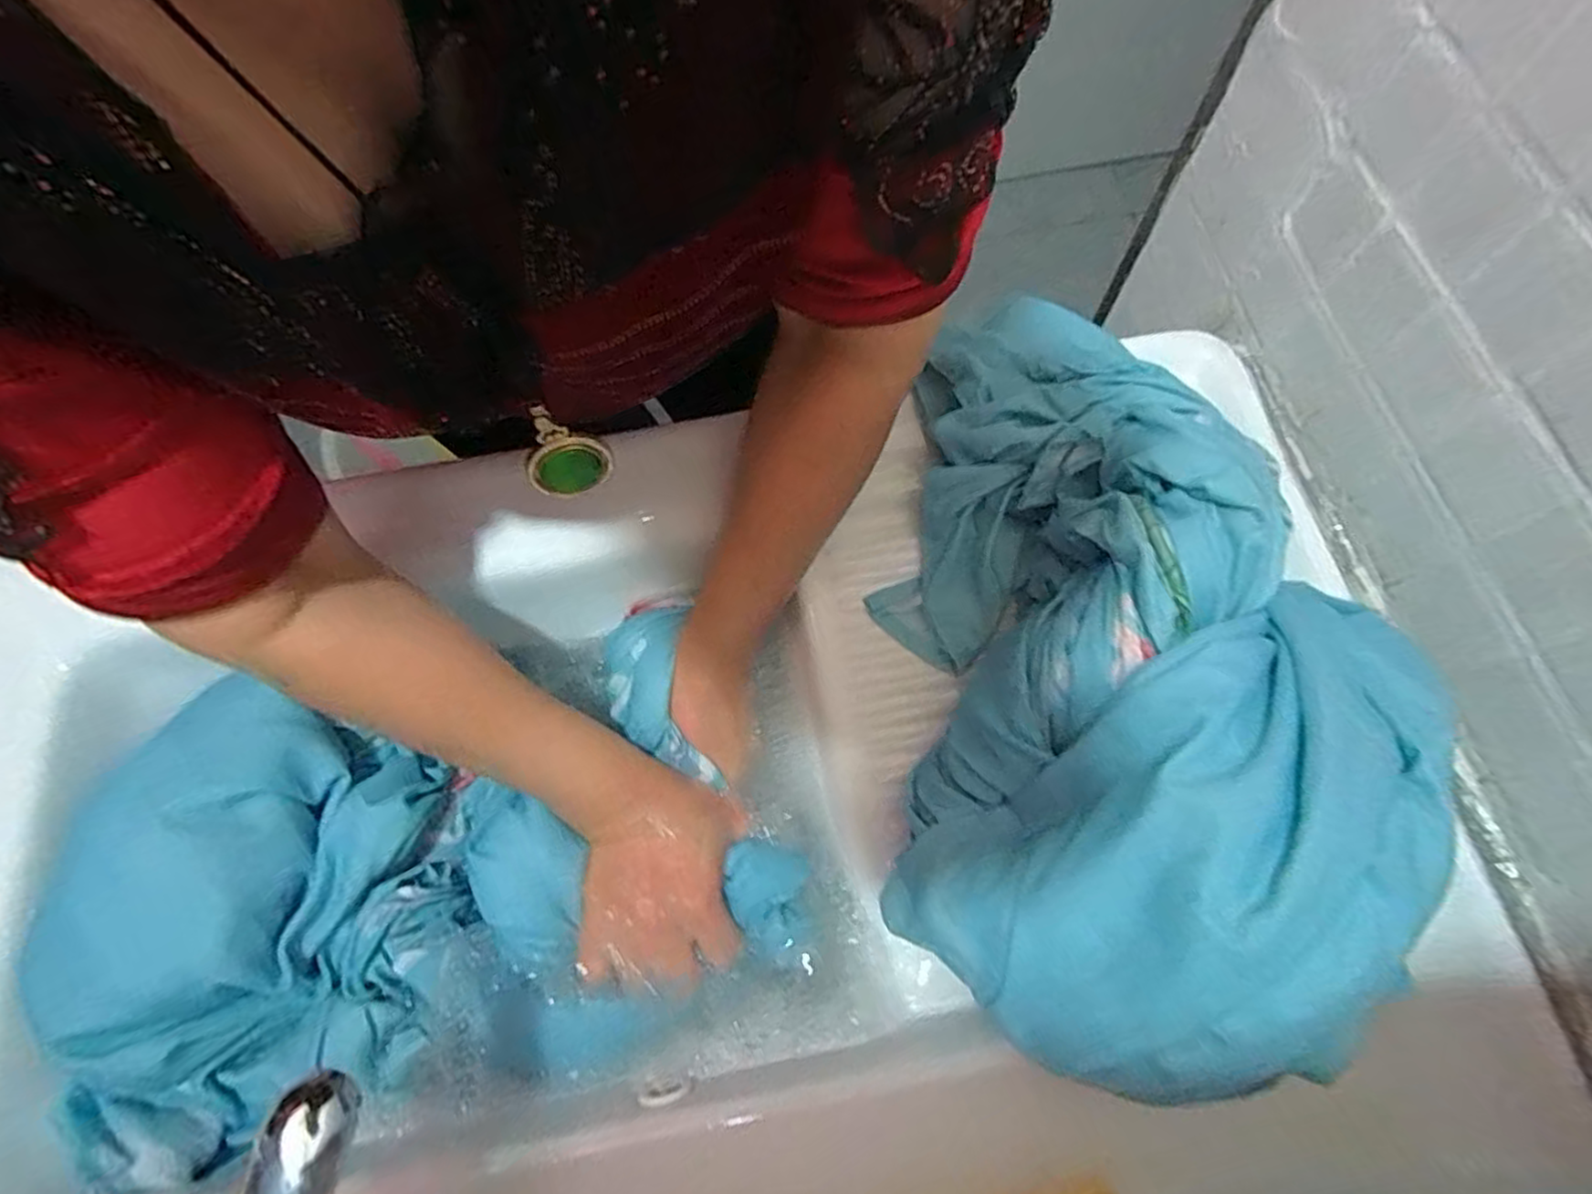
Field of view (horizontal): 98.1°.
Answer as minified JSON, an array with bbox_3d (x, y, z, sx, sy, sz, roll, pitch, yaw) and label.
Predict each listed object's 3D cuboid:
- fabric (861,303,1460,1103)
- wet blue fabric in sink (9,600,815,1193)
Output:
[{"bbox_3d":[0.161,0.014,0.353,0.219,0.131,0.388,-1,70,2],"label":"fabric"},{"bbox_3d":[-0.209,0.152,0.392,0.390,0.096,0.242,-17,70,-4],"label":"wet blue fabric in sink"}]

